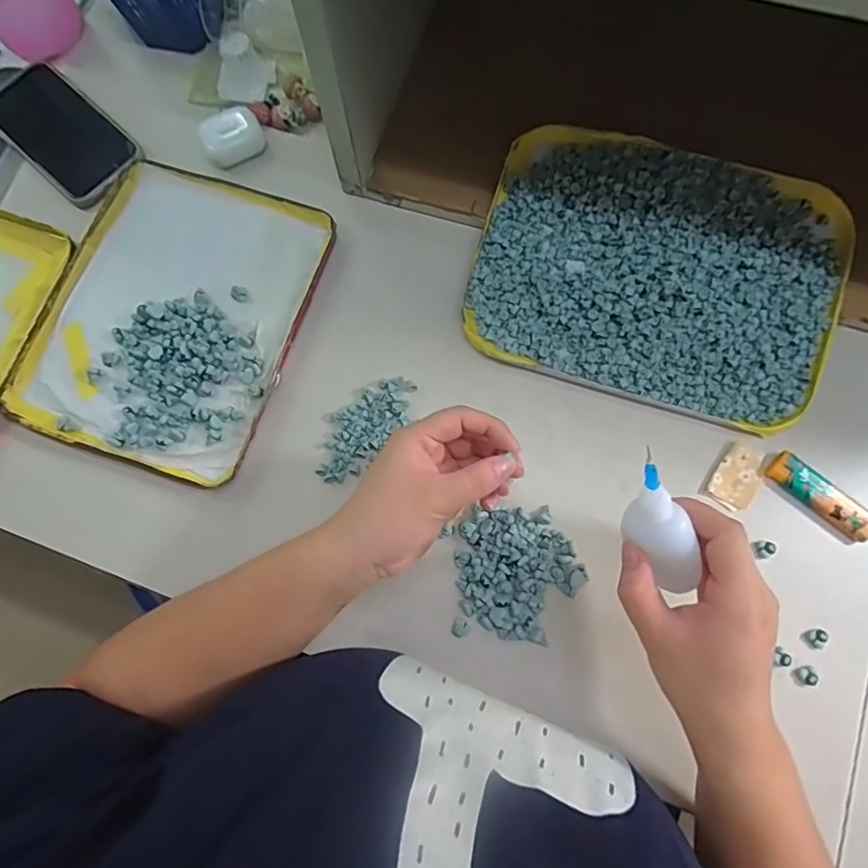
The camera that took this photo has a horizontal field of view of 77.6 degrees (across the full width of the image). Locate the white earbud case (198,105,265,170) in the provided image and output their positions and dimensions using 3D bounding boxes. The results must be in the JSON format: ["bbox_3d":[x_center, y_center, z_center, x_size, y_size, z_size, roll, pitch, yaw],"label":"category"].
[{"bbox_3d":[-0.179,-0.264,0.474,0.052,0.020,0.042,-30,77,-6],"label":"white earbud case"}]

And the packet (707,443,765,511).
[{"bbox_3d":[0.227,0.031,0.401,0.031,0.005,0.050,32,79,9],"label":"packet"}]

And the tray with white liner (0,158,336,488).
[{"bbox_3d":[-0.210,-0.101,0.439,0.200,0.013,0.249,16,77,6],"label":"tray with white liner"}]

